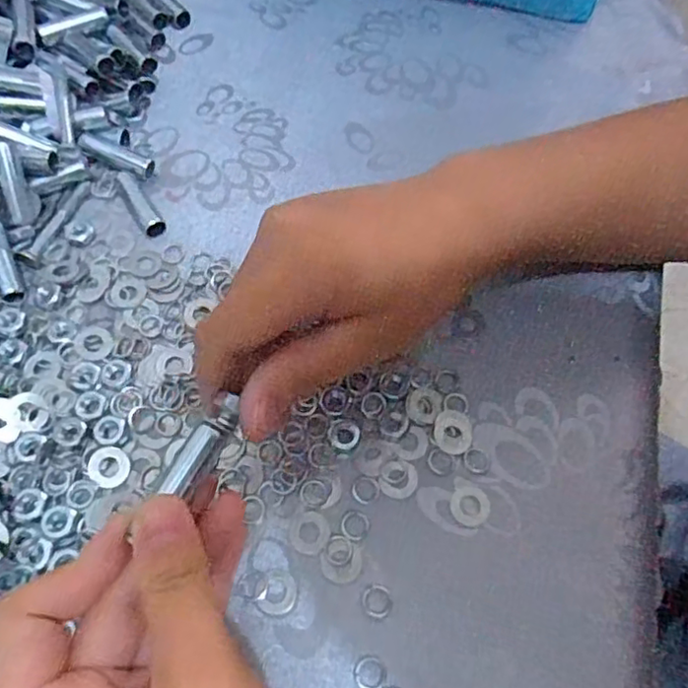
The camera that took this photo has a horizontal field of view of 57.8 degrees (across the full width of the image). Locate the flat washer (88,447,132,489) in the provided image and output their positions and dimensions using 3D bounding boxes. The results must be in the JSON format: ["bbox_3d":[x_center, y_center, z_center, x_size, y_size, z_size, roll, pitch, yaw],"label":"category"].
[{"bbox_3d":[-0.098,0.051,0.259,0.016,0.004,0.016,1,63,-1],"label":"flat washer"}]

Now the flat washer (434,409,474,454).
[{"bbox_3d":[0.047,0.037,0.268,0.017,0.004,0.019,17,64,7],"label":"flat washer"}]

